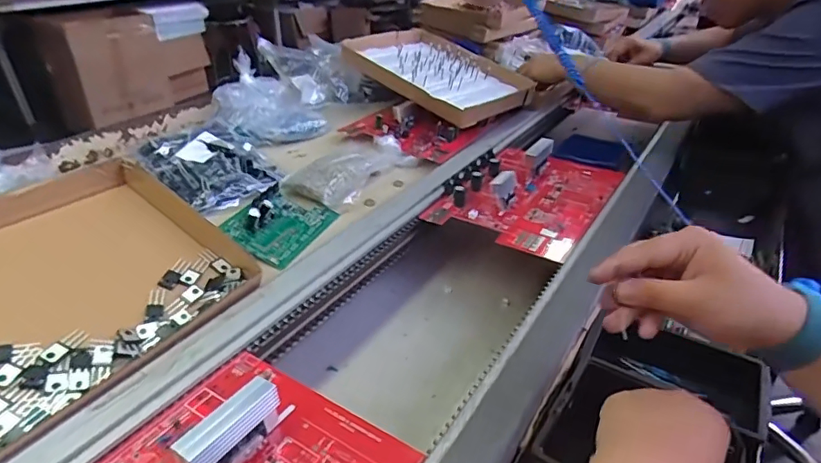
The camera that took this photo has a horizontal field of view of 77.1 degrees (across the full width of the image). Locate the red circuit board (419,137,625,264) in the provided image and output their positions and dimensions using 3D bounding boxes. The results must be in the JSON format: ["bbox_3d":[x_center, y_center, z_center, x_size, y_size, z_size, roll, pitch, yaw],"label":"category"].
[{"bbox_3d":[0.171,-0.068,0.731,0.198,0.047,0.287,17,37,30],"label":"red circuit board"}]

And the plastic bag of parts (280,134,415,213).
[{"bbox_3d":[-0.085,-0.092,0.757,0.106,0.036,0.196,13,35,25],"label":"plastic bag of parts"}]

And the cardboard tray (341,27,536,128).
[{"bbox_3d":[0.048,-0.310,0.984,0.334,0.042,0.250,36,46,26],"label":"cardboard tray"}]

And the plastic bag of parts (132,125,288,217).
[{"bbox_3d":[-0.283,-0.098,0.732,0.151,0.058,0.175,-27,38,-33],"label":"plastic bag of parts"}]

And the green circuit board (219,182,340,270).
[{"bbox_3d":[-0.160,-0.017,0.638,0.101,0.033,0.128,30,40,2],"label":"green circuit board"}]

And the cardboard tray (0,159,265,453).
[{"bbox_3d":[-0.337,0.056,0.476,0.248,0.056,0.320,37,40,13],"label":"cardboard tray"}]

